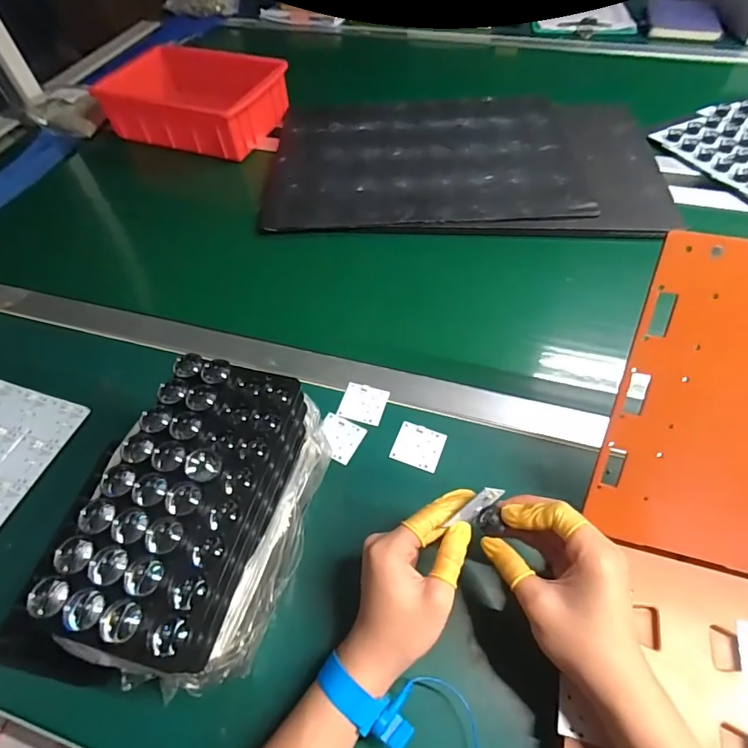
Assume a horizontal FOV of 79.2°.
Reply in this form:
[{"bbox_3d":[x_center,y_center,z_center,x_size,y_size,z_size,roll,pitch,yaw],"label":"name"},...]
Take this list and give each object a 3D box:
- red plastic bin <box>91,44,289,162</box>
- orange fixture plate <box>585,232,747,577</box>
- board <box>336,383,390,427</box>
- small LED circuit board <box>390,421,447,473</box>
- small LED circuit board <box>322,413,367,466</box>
[{"bbox_3d":[-0.322,-0.495,0.814,0.288,0.074,0.183,17,59,15],"label":"red plastic bin"},{"bbox_3d":[0.261,0.031,0.323,0.157,0.234,0.008,12,15,13],"label":"orange fixture plate"},{"bbox_3d":[-0.011,0.032,0.495,0.048,0.004,0.044,13,58,12],"label":"board"},{"bbox_3d":[0.046,0.074,0.464,0.048,0.004,0.044,17,60,15],"label":"small LED circuit board"},{"bbox_3d":[-0.037,0.066,0.472,0.046,0.005,0.045,23,61,18],"label":"small LED circuit board"}]

